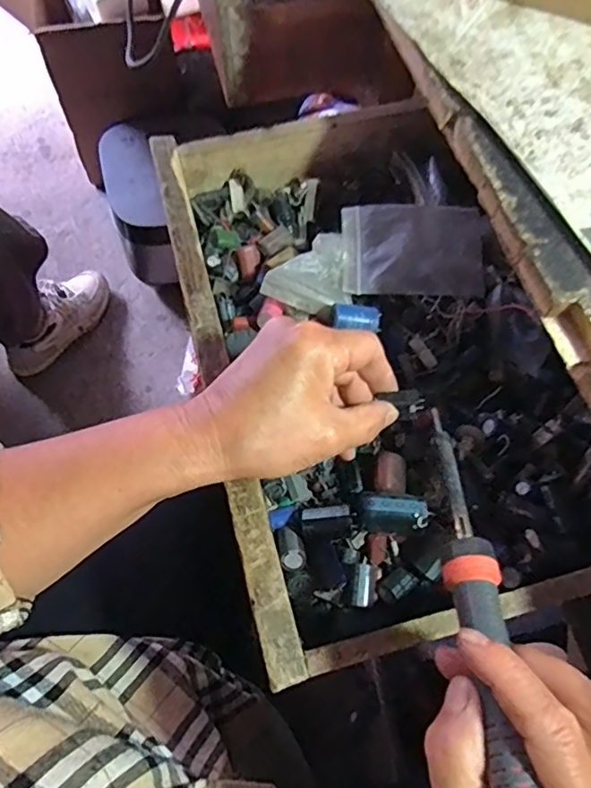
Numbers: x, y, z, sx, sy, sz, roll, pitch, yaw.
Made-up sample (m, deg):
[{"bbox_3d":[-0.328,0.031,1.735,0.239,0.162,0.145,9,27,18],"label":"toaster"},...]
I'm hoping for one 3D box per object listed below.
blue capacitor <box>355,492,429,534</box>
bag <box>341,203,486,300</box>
[{"bbox_3d":[0.061,0.078,0.368,0.045,0.027,0.021,7,67,1],"label":"blue capacitor"},{"bbox_3d":[0.088,-0.106,0.415,0.104,0.020,0.067,0,67,-2],"label":"bag"}]

